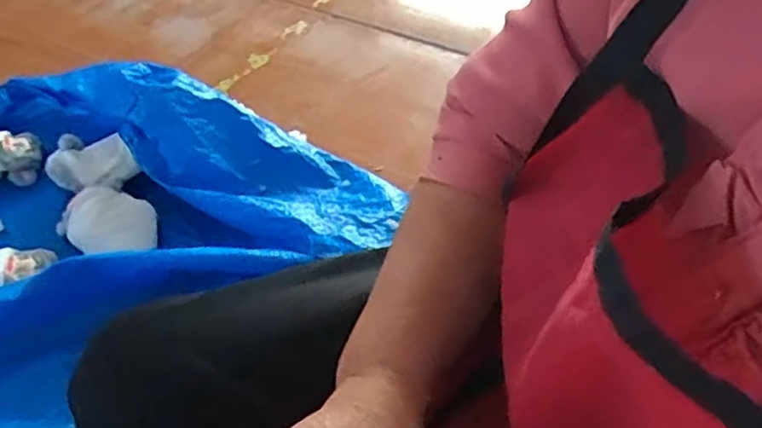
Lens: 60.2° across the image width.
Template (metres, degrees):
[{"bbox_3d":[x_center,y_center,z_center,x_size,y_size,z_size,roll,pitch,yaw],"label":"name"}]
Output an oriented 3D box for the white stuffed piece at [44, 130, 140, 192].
[{"bbox_3d":[-0.491,-0.092,1.102,0.125,0.040,0.154,-32,54,-23],"label":"white stuffed piece"}]

